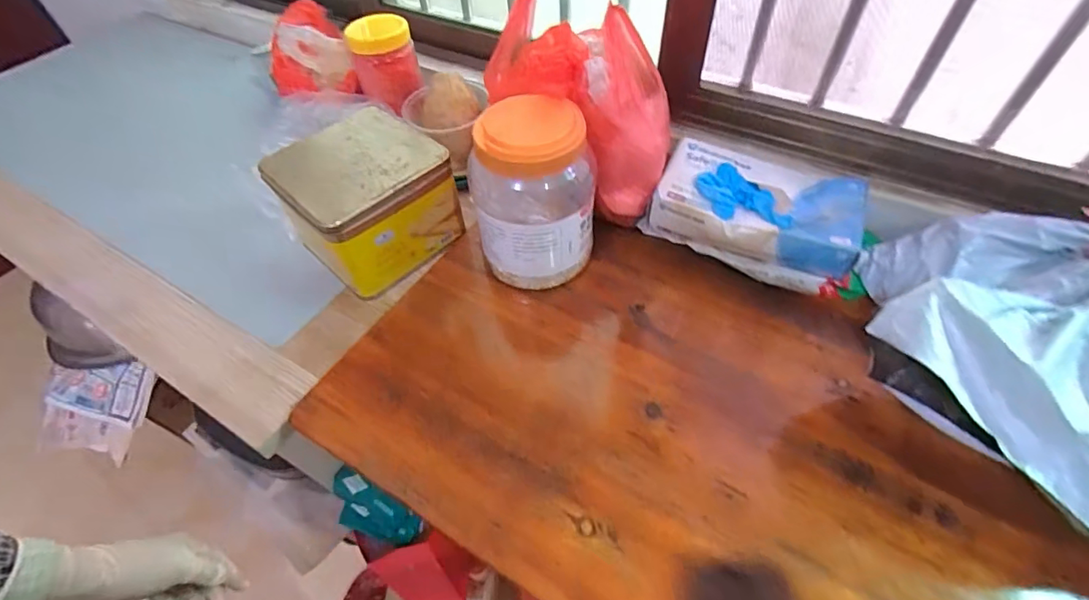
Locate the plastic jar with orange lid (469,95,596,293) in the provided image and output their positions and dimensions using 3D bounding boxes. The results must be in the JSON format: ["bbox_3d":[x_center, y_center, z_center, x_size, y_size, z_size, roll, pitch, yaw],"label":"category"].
[{"bbox_3d":[-0.011,-0.115,0.567,0.141,0.198,0.111,-8,53,-2],"label":"plastic jar with orange lid"}]

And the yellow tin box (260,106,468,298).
[{"bbox_3d":[-0.227,-0.128,0.636,0.168,0.132,0.173,-39,60,-23],"label":"yellow tin box"}]

